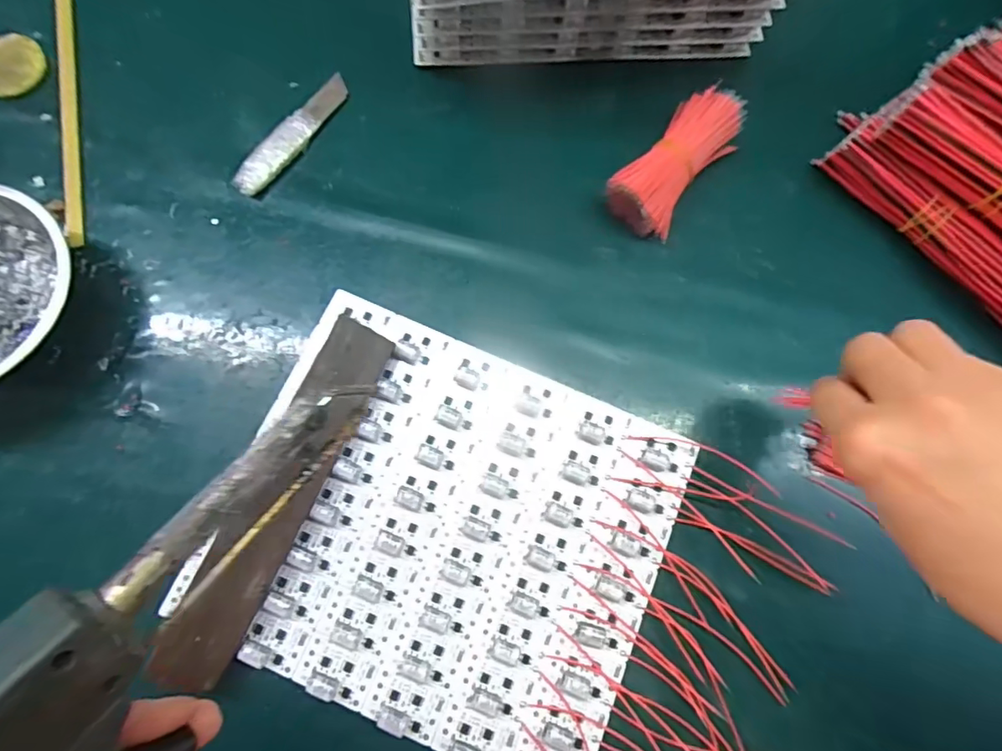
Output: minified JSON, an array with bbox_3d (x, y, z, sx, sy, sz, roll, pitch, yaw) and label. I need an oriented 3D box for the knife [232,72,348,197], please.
[{"bbox_3d":[-0.137,-0.162,0.352,0.021,0.010,0.105,31,78,7],"label":"knife"}]

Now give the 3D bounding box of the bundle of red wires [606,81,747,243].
[{"bbox_3d":[0.115,-0.138,0.343,0.046,0.026,0.100,42,80,9],"label":"bundle of red wires"}]

